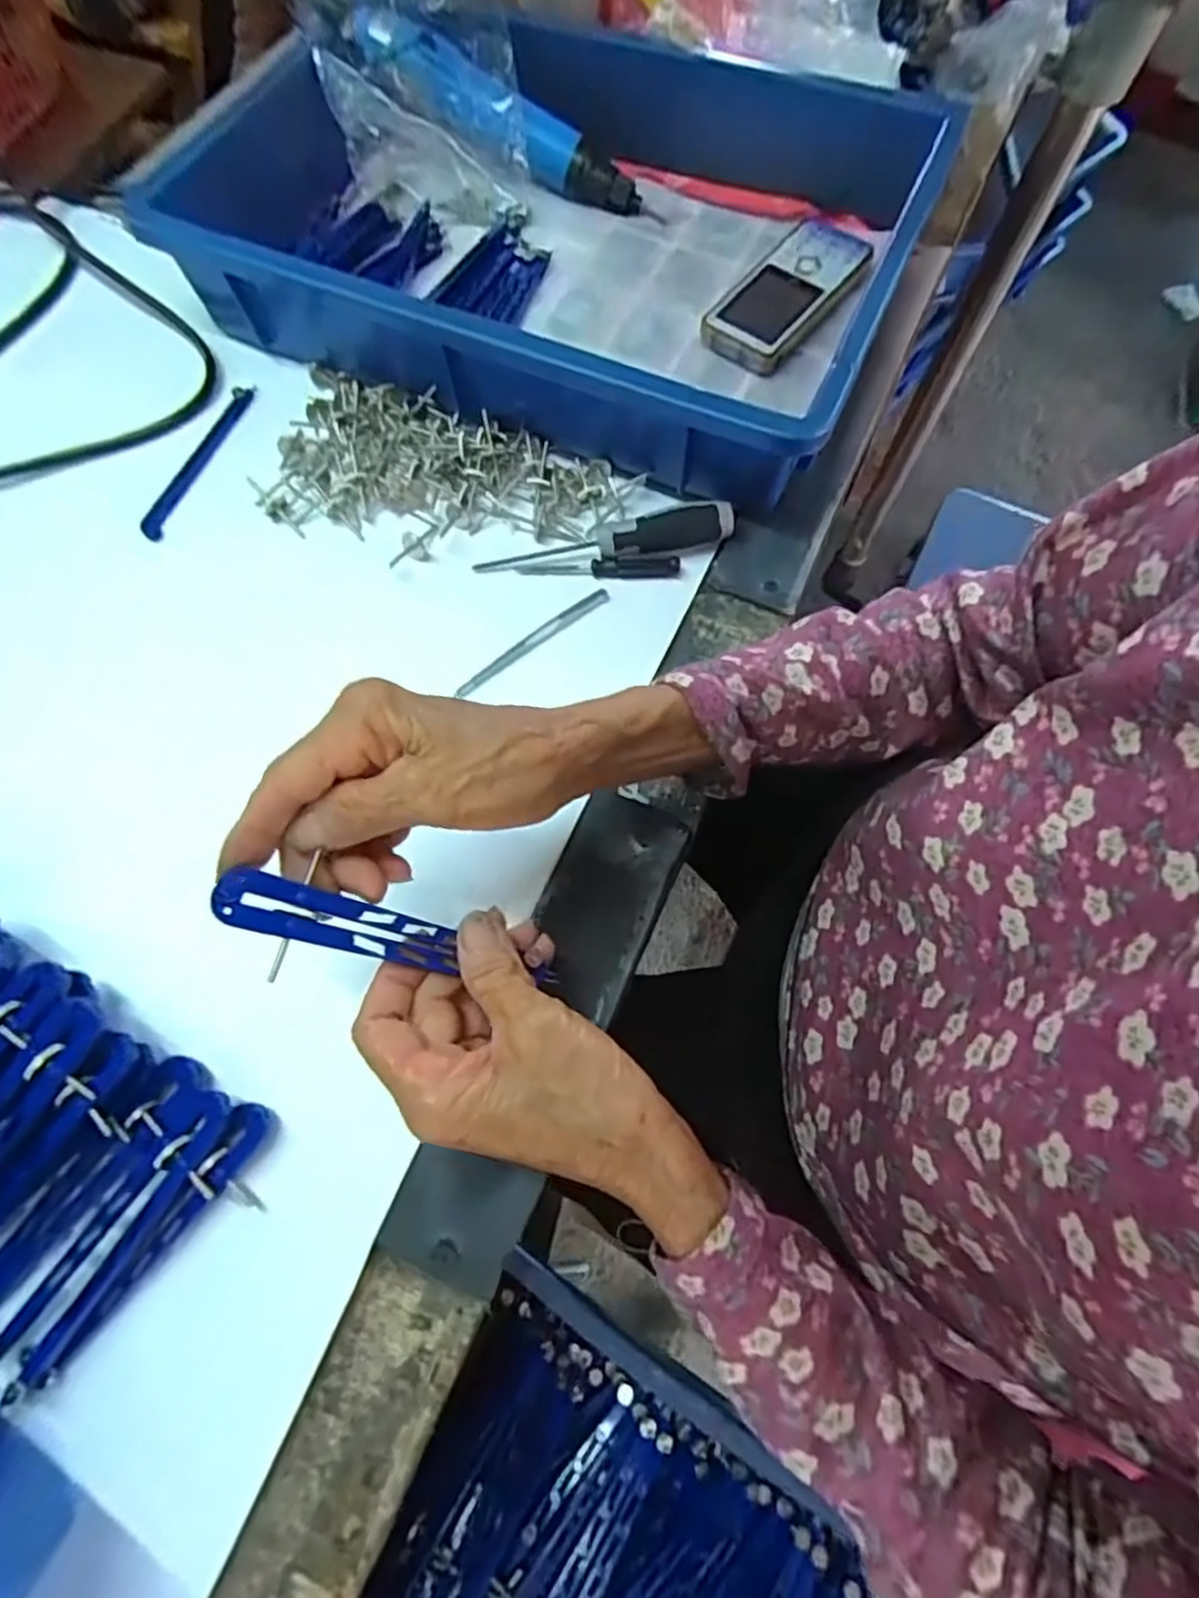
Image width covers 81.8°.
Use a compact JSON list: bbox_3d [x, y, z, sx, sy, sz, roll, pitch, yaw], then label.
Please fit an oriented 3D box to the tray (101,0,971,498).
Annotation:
[{"bbox_3d":[-0.033,-0.371,0.440,0.438,0.076,0.296,24,71,9],"label":"tray"}]

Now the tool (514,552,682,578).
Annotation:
[{"bbox_3d":[0.000,-0.134,0.396,0.090,0.011,0.013,4,70,1],"label":"tool"}]

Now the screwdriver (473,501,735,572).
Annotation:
[{"bbox_3d":[0.003,-0.147,0.392,0.144,0.023,0.019,-8,70,-3],"label":"screwdriver"}]

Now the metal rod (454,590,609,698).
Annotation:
[{"bbox_3d":[-0.036,-0.088,0.386,0.102,0.006,0.008,-37,74,-13],"label":"metal rod"}]

